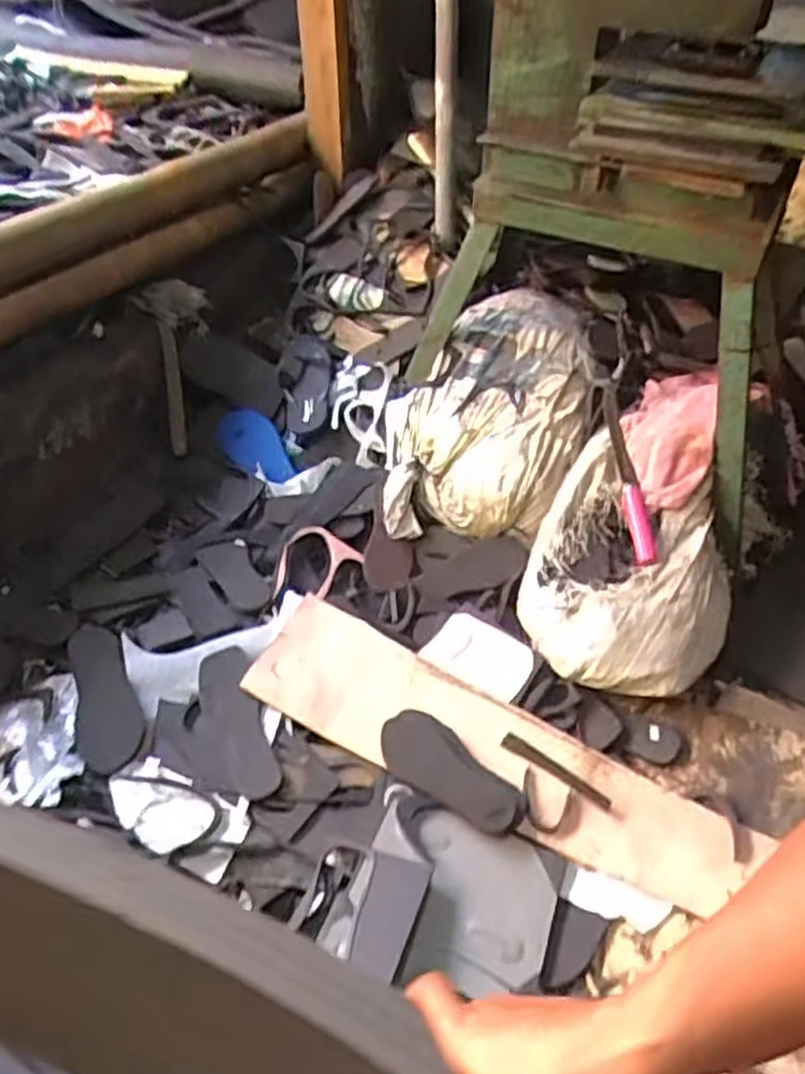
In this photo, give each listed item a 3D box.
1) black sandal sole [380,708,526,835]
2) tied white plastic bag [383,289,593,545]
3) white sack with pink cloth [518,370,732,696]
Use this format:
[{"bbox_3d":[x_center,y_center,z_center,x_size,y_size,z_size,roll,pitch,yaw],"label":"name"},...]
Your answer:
[{"bbox_3d":[0.073,0.356,1.148,0.246,0.035,0.113,33,51,17],"label":"black sandal sole"},{"bbox_3d":[0.169,-0.250,1.520,0.390,0.263,0.455,2,41,5],"label":"tied white plastic bag"},{"bbox_3d":[0.432,-0.010,1.349,0.333,0.266,0.535,17,44,21],"label":"white sack with pink cloth"}]

